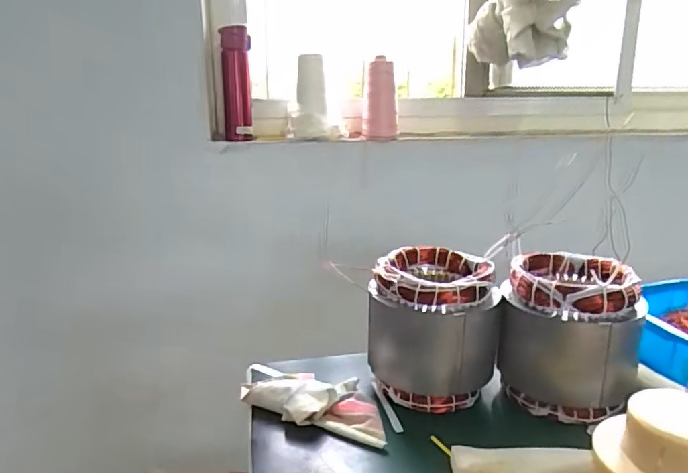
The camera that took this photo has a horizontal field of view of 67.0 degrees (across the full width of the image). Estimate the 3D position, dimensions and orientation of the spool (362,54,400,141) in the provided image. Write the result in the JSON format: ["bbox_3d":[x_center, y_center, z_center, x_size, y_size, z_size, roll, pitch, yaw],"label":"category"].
[{"bbox_3d":[0.074,-0.279,1.072,0.076,0.157,0.078,1,15,5],"label":"spool"}]

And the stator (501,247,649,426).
[{"bbox_3d":[0.270,0.124,0.634,0.155,0.185,0.136,8,17,29],"label":"stator"}]

